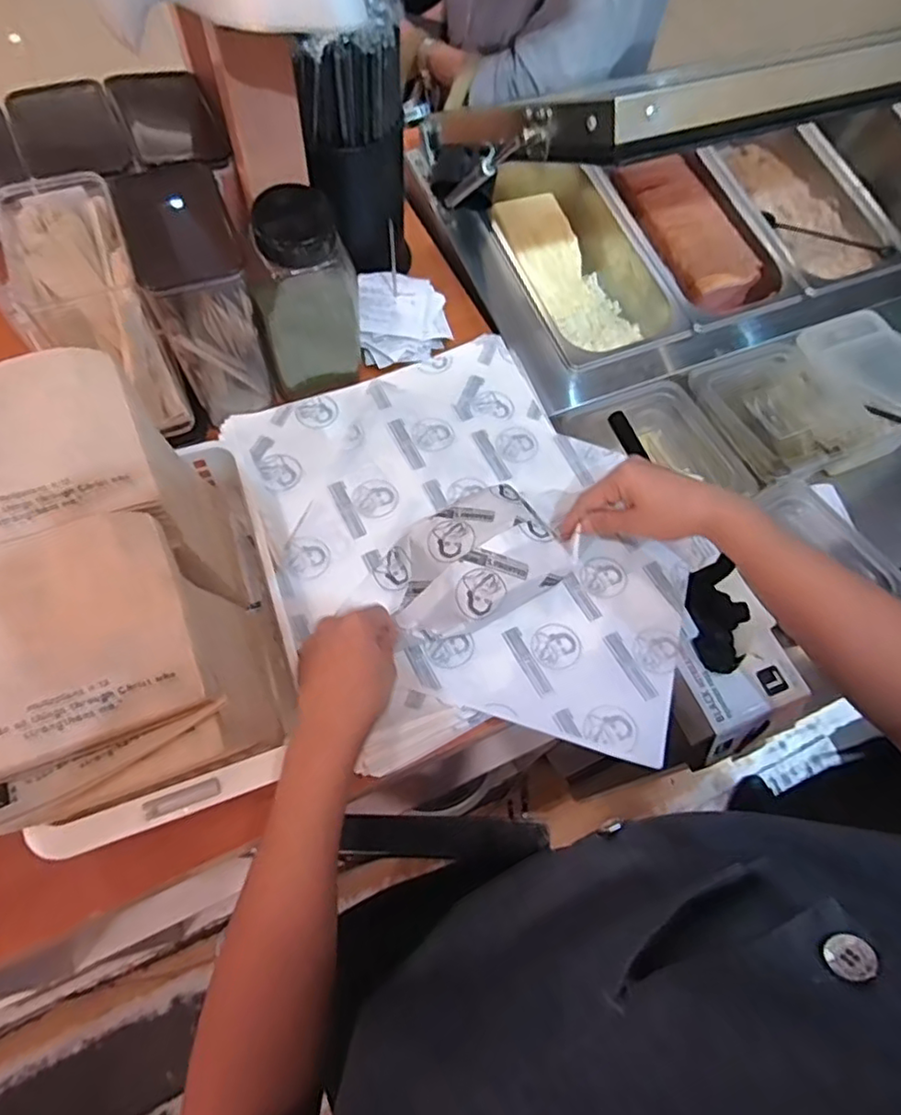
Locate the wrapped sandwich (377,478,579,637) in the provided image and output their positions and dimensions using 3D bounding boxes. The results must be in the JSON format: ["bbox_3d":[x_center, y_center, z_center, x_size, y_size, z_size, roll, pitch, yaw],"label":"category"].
[{"bbox_3d":[0.024,0.001,0.528,0.160,0.053,0.108,-28,69,-16],"label":"wrapped sandwich"}]

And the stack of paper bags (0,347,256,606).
[{"bbox_3d":[-0.266,-0.033,0.453,0.164,0.184,0.136,-15,66,-11],"label":"stack of paper bags"}]

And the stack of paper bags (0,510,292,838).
[{"bbox_3d":[-0.214,0.082,0.408,0.160,0.177,0.138,-20,67,-13],"label":"stack of paper bags"}]

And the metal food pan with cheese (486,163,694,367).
[{"bbox_3d":[0.148,-0.373,0.785,0.172,0.089,0.338,-19,67,-13],"label":"metal food pan with cheese"}]

